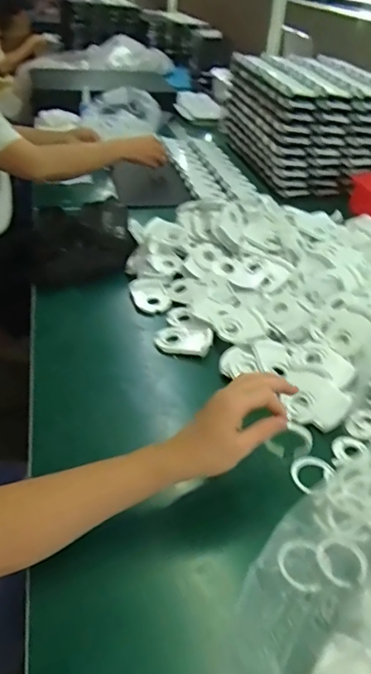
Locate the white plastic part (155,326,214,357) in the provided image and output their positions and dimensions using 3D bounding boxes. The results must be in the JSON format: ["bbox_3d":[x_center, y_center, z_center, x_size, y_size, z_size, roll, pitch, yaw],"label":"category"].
[{"bbox_3d":[-0.002,0.003,0.761,0.085,0.015,0.062,13,38,10],"label":"white plastic part"}]

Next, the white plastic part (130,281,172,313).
[{"bbox_3d":[-0.059,-0.067,0.860,0.061,0.019,0.083,-7,39,-15],"label":"white plastic part"}]

